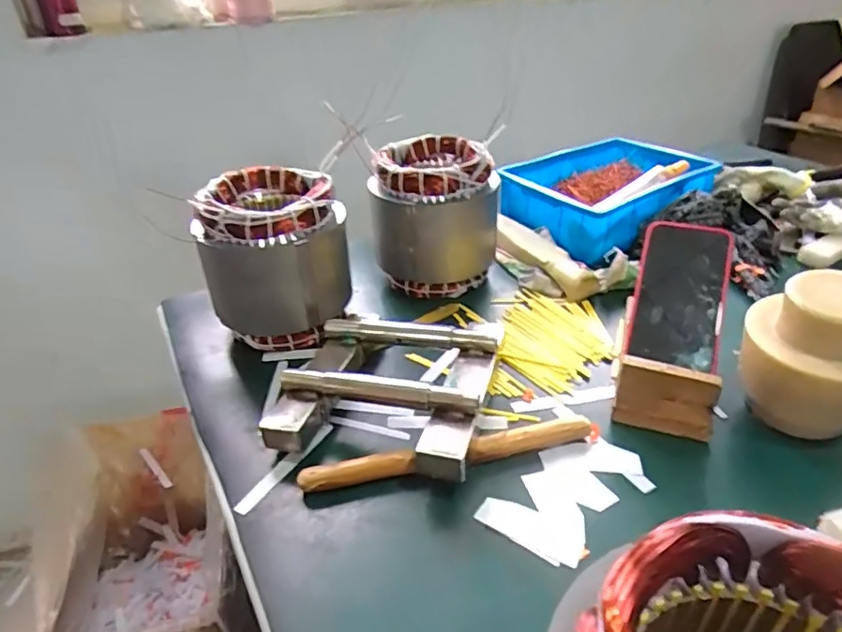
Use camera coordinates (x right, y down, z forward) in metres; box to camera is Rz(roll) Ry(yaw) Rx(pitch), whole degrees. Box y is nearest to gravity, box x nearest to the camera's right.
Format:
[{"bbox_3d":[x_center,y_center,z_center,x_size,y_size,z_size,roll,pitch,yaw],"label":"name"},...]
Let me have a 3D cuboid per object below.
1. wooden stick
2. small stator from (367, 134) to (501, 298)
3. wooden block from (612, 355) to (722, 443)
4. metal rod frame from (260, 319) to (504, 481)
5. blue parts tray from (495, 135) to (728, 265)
[{"bbox_3d":[0.025,0.117,0.468,0.248,0.024,0.019,-10,34,-8],"label":"wooden stick"},{"bbox_3d":[0.018,-0.124,0.699,0.152,0.165,0.138,-9,34,-7],"label":"small stator"},{"bbox_3d":[0.212,0.073,0.480,0.079,0.068,0.014,12,37,23],"label":"wooden block"},{"bbox_3d":[-0.029,0.062,0.520,0.185,0.062,0.191,5,35,14],"label":"metal rod frame"},{"bbox_3d":[0.285,-0.186,0.839,0.303,0.082,0.224,-28,40,-31],"label":"blue parts tray"}]

